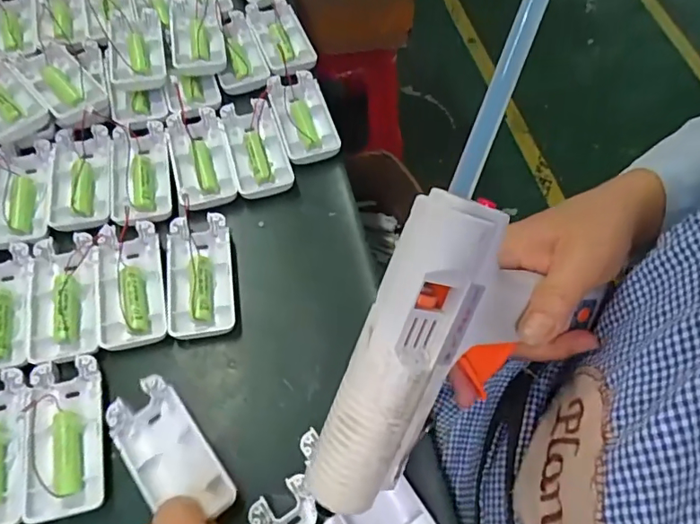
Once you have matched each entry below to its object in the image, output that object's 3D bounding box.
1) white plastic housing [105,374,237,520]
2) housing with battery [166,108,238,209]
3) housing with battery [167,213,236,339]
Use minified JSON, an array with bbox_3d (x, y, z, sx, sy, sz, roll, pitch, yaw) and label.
[{"bbox_3d":[-0.112,0.119,0.320,0.044,0.014,0.093,-35,70,-18],"label":"white plastic housing"},{"bbox_3d":[-0.123,-0.085,0.428,0.044,0.014,0.093,-14,65,-9],"label":"housing with battery"},{"bbox_3d":[-0.108,0.009,0.374,0.045,0.013,0.092,-8,64,-6],"label":"housing with battery"}]

